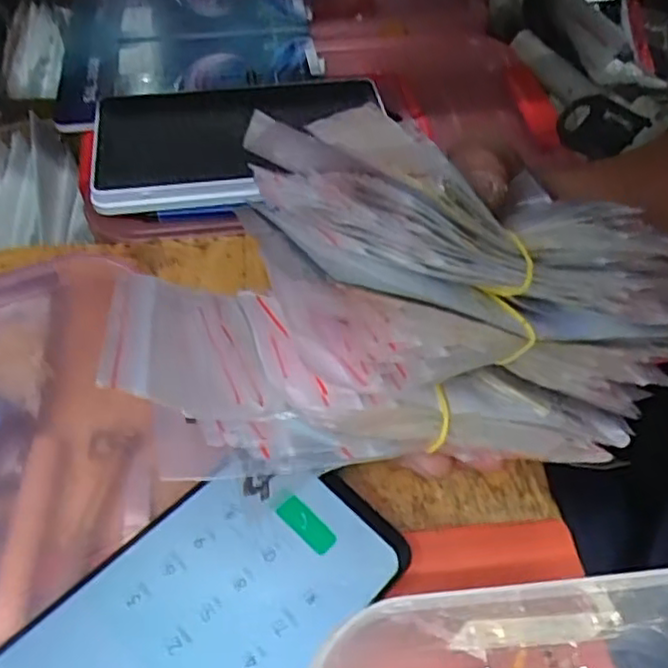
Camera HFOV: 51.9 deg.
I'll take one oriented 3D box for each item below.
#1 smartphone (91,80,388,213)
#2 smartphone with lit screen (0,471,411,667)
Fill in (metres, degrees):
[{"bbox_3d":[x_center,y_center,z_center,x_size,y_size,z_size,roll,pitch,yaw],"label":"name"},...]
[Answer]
[{"bbox_3d":[-0.055,-0.120,0.422,0.179,0.013,0.104,-7,52,-9],"label":"smartphone"},{"bbox_3d":[-0.049,0.094,0.206,0.070,0.004,0.149,41,56,18],"label":"smartphone with lit screen"}]

